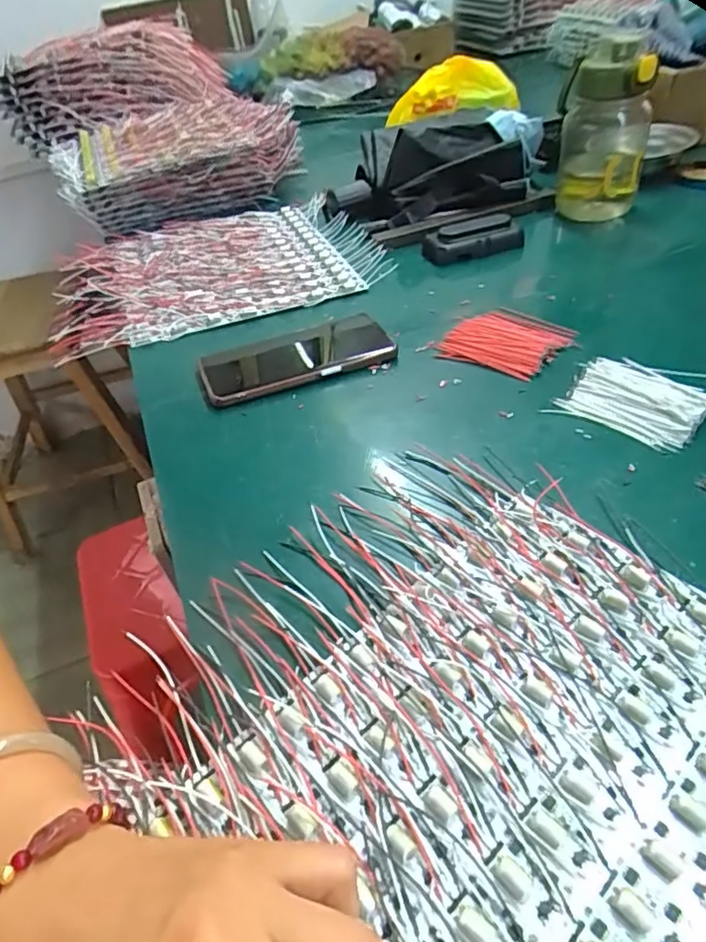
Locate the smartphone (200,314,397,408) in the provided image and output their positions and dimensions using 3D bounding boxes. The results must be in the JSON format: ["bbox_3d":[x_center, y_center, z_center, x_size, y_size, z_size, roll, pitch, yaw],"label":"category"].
[{"bbox_3d":[-0.050,-0.097,0.504,0.163,0.014,0.076,-18,45,-12],"label":"smartphone"}]

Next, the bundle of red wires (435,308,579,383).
[{"bbox_3d":[0.130,-0.112,0.491,0.097,0.016,0.080,21,50,26],"label":"bundle of red wires"}]

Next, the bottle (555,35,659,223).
[{"bbox_3d":[0.271,-0.363,0.623,0.088,0.171,0.089,8,47,19],"label":"bottle"}]

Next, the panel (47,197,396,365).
[{"bbox_3d":[-0.163,-0.240,0.671,0.351,0.024,0.284,-15,44,-9],"label":"panel"}]

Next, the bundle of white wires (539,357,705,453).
[{"bbox_3d":[0.204,-0.054,0.418,0.091,0.015,0.081,27,53,30],"label":"bundle of white wires"}]

